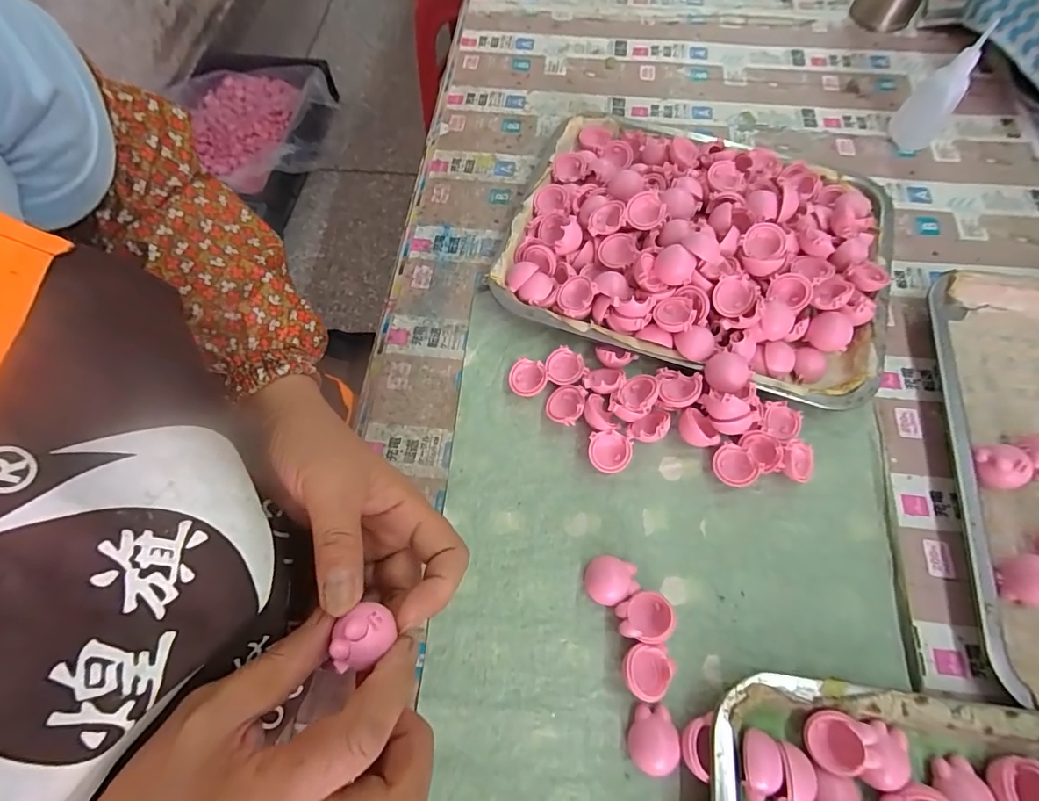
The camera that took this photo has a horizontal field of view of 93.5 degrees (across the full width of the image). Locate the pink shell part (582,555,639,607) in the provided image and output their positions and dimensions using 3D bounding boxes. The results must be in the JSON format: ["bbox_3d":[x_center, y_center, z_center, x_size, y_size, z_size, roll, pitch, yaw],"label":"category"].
[{"bbox_3d":[0.058,0.115,0.312,0.032,0.010,0.028,12,66,7],"label":"pink shell part"}]

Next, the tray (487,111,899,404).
[{"bbox_3d":[0.145,-0.133,0.399,0.297,0.053,0.239,20,68,10],"label":"tray"}]

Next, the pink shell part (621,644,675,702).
[{"bbox_3d":[0.076,0.160,0.289,0.029,0.017,0.028,2,66,2],"label":"pink shell part"}]

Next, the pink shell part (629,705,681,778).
[{"bbox_3d":[0.076,0.193,0.278,0.026,0.013,0.033,0,66,1],"label":"pink shell part"}]

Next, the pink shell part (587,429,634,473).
[{"bbox_3d":[0.063,0.036,0.344,0.030,0.011,0.029,8,84,-1],"label":"pink shell part"}]

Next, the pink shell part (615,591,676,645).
[{"bbox_3d":[0.076,0.132,0.301,0.033,0.019,0.028,16,67,9],"label":"pink shell part"}]

